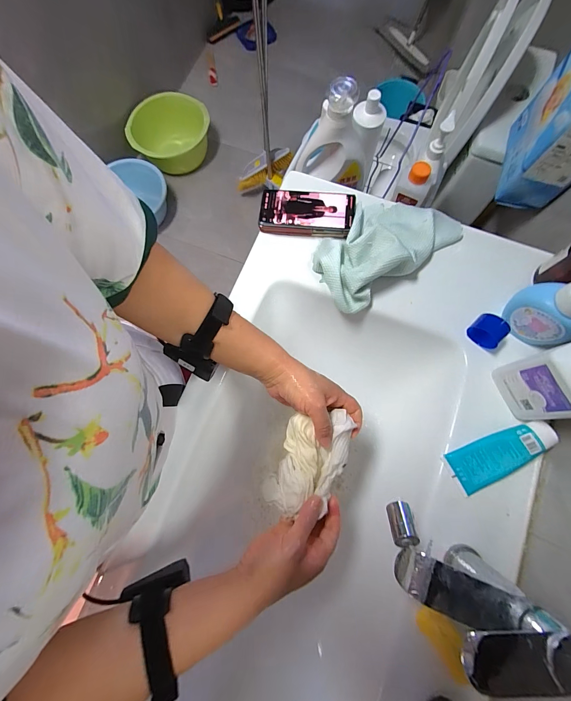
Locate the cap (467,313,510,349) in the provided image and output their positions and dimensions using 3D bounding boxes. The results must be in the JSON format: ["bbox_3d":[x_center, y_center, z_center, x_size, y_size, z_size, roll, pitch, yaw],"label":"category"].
[{"bbox_3d":[0.305,-0.030,0.452,0.044,0.032,0.035,42,82,9],"label":"cap"}]

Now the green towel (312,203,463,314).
[{"bbox_3d":[0.159,-0.181,0.482,0.242,0.053,0.140,-36,79,-6],"label":"green towel"}]

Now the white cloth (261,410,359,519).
[{"bbox_3d":[0.029,0.143,0.392,0.080,0.054,0.138,22,79,6],"label":"white cloth"}]

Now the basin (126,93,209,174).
[{"bbox_3d":[-0.581,-1.106,1.532,0.388,0.228,0.388,0,77,1],"label":"basin"}]

